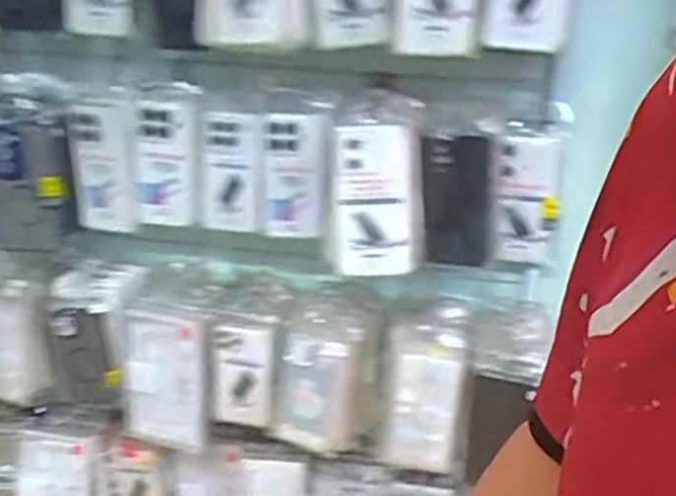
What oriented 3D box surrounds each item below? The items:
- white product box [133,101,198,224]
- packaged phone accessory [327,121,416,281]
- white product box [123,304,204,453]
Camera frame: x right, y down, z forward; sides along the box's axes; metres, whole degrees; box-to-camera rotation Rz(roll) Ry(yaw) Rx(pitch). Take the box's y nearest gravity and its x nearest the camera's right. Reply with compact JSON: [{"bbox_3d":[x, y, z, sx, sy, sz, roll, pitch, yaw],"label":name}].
[{"bbox_3d":[-0.221,-0.108,0.932,0.080,0.157,0.022,1,21,-2],"label":"white product box"},{"bbox_3d":[0.038,-0.051,0.771,0.091,0.166,0.030,3,21,3],"label":"packaged phone accessory"},{"bbox_3d":[-0.233,0.180,0.969,0.112,0.203,0.028,7,21,14],"label":"white product box"}]

